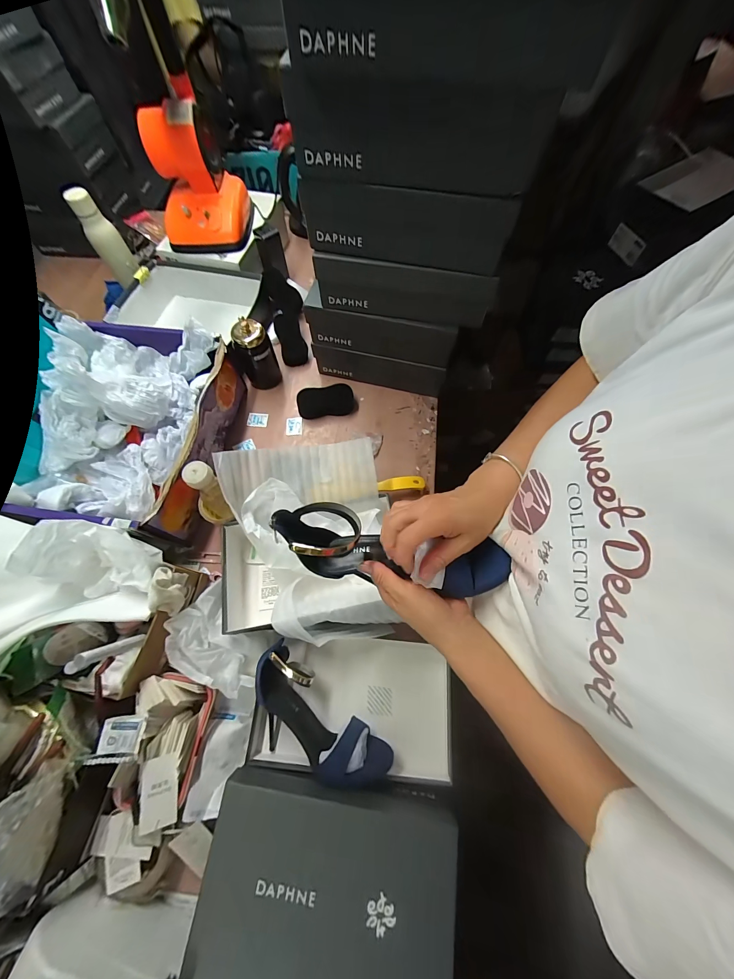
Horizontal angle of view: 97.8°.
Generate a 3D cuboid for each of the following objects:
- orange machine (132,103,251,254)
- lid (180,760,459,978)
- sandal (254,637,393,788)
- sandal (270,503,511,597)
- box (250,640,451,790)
[{"bbox_3d":[-0.383,-0.682,0.713,0.196,0.200,0.166,-11,68,-4],"label":"orange machine"},{"bbox_3d":[-0.045,0.491,0.407,0.301,0.078,0.195,5,68,3],"label":"lid"},{"bbox_3d":[-0.083,0.352,0.476,0.240,0.088,0.111,40,73,15],"label":"sandal"},{"bbox_3d":[0.026,0.067,0.353,0.245,0.078,0.070,9,68,6],"label":"sandal"},{"bbox_3d":[-0.018,0.343,0.524,0.308,0.076,0.176,5,68,2],"label":"box"}]

